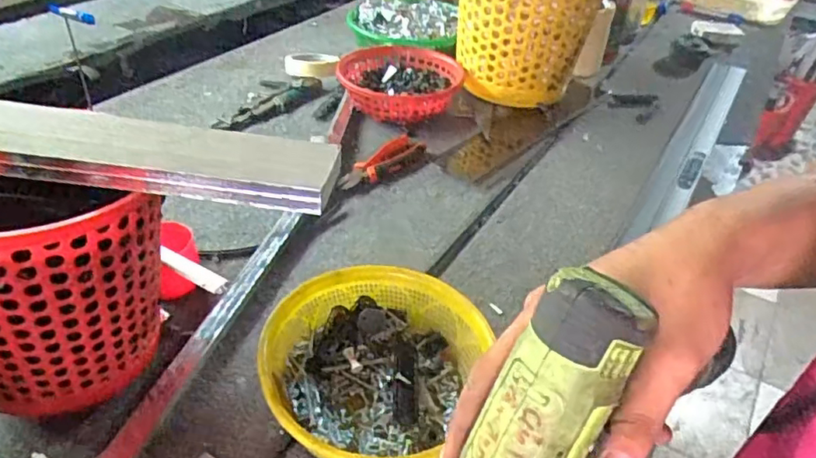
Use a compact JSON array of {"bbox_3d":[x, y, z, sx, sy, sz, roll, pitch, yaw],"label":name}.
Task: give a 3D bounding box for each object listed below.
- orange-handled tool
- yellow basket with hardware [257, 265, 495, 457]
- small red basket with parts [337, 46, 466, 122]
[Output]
[{"bbox_3d":[-0.033,-0.088,0.791,0.060,0.014,0.142,27,44,24],"label":"orange-handled tool"},{"bbox_3d":[-0.033,0.120,0.499,0.176,0.070,0.194,19,41,16],"label":"yellow basket with hardware"},{"bbox_3d":[-0.012,-0.223,0.920,0.196,0.058,0.168,-5,39,-11],"label":"small red basket with parts"}]

